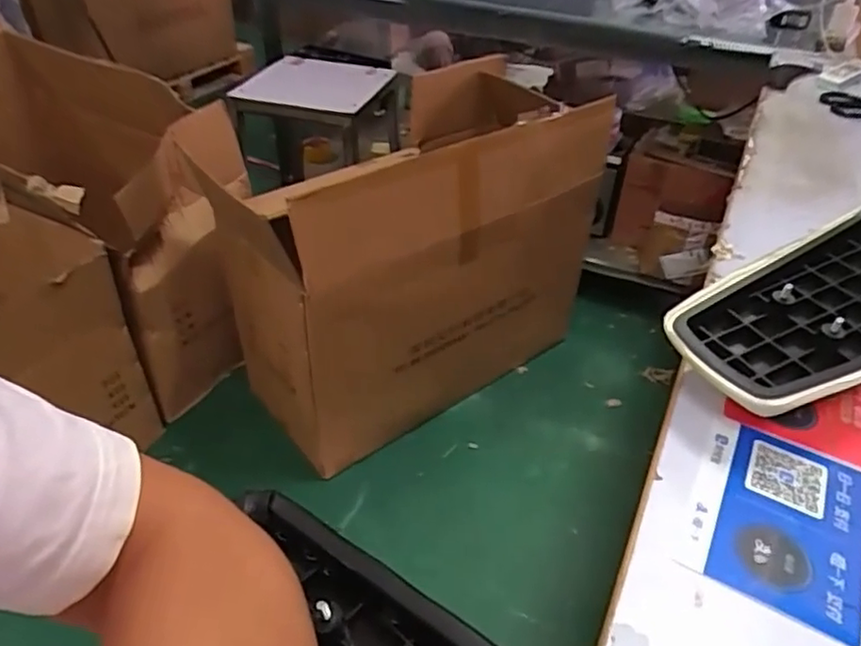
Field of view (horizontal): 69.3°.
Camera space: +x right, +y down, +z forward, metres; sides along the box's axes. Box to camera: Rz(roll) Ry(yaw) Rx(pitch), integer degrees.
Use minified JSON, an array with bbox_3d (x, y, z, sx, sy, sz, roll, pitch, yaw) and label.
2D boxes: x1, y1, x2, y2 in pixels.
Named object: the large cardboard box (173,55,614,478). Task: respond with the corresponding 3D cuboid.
[{"bbox_3d":[-0.017,-0.142,1.469,0.410,0.665,0.834,33,48,32],"label":"large cardboard box"}]

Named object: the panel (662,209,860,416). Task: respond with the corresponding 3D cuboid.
[{"bbox_3d":[0.424,-0.032,0.564,0.443,0.064,0.192,-21,44,-26],"label":"panel"}]

